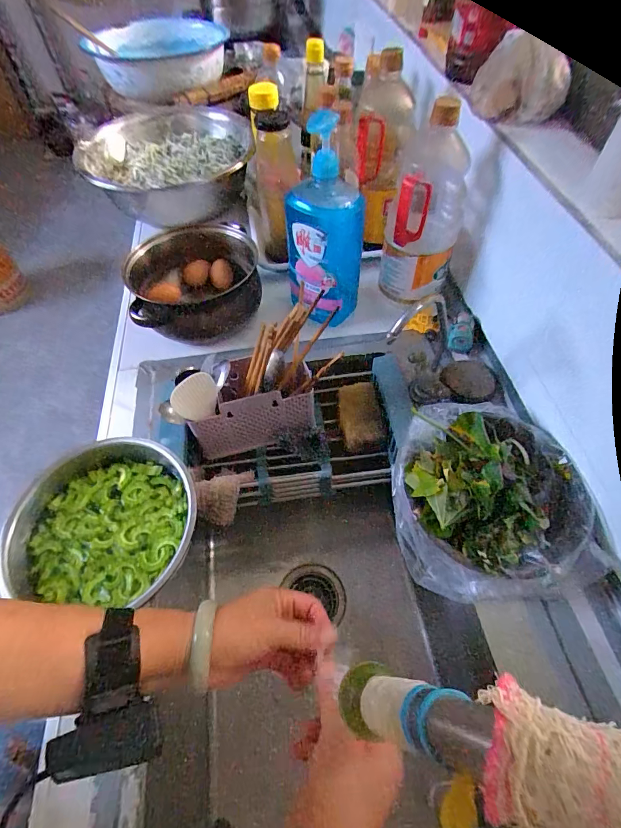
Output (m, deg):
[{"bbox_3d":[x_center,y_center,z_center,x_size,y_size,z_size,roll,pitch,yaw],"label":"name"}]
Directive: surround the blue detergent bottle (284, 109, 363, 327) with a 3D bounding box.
[{"bbox_3d":[0.017,-0.275,0.592,0.104,0.271,0.103,-6,56,-2],"label":"blue detergent bottle"}]

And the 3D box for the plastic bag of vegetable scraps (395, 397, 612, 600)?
[{"bbox_3d":[0.210,0.099,0.494,0.208,0.129,0.195,-1,56,1],"label":"plastic bag of vegetable scraps"}]

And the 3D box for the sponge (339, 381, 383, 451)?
[{"bbox_3d":[0.079,0.001,0.651,0.061,0.043,0.100,-6,56,-2],"label":"sponge"}]

